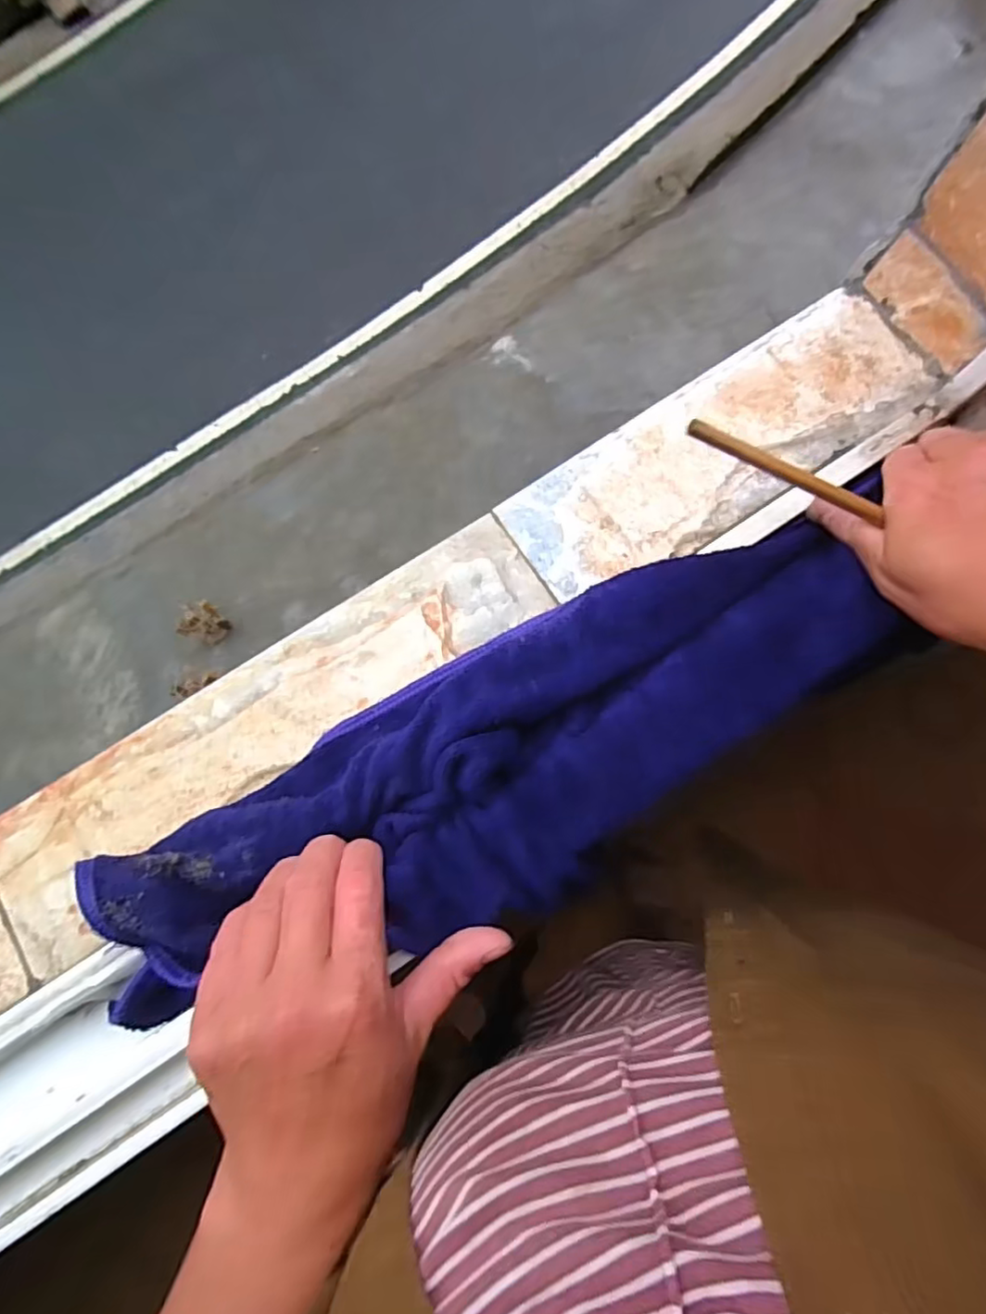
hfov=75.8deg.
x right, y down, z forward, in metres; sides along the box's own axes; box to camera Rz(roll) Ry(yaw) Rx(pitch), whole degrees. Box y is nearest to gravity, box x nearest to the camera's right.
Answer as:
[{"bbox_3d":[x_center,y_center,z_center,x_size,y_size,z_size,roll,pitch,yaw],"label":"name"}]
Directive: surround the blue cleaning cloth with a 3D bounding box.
[{"bbox_3d":[0.012,0.045,0.279,0.350,0.046,0.107,-24,79,-6],"label":"blue cleaning cloth"}]

